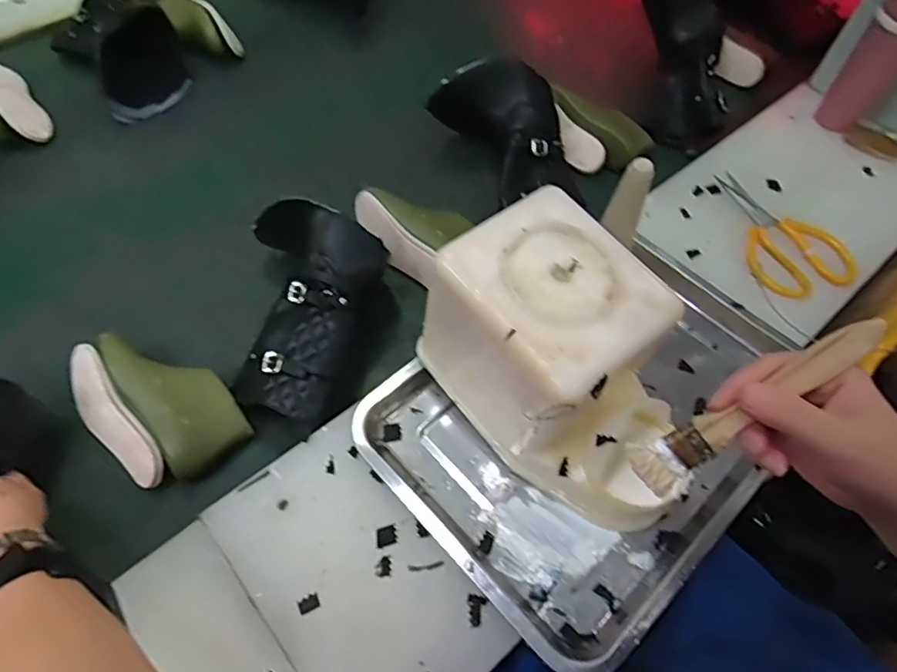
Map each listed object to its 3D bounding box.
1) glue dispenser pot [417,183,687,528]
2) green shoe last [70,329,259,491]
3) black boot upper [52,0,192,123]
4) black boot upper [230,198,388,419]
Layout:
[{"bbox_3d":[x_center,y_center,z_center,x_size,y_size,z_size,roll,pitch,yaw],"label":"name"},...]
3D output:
[{"bbox_3d":[0.097,0.025,0.453,0.140,0.160,0.224,-36,67,-22],"label":"glue dispenser pot"},{"bbox_3d":[-0.294,0.061,0.548,0.180,0.051,0.110,37,64,18],"label":"green shoe last"},{"bbox_3d":[-0.490,-0.442,0.826,0.133,0.094,0.257,-37,68,-22],"label":"black boot upper"},{"bbox_3d":[-0.167,-0.025,0.572,0.162,0.104,0.199,17,60,7],"label":"black boot upper"}]

